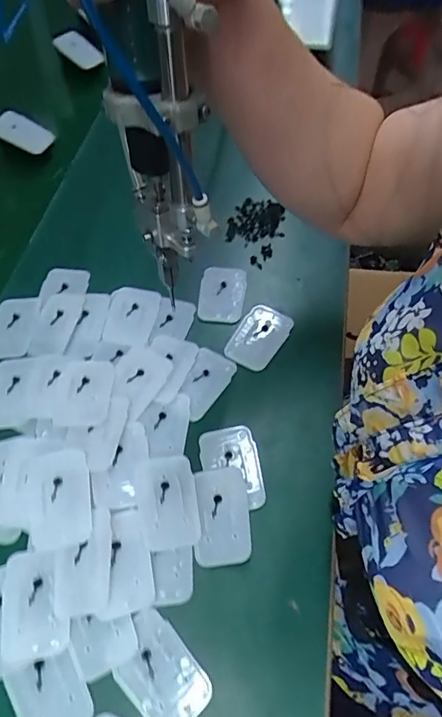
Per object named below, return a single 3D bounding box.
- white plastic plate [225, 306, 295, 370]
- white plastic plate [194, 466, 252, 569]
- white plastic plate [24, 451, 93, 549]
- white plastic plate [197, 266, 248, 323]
[{"bbox_3d":[0.037,-0.020,0.467,0.045,0.007,0.069,27,62,17],"label":"white plastic plate"},{"bbox_3d":[0.000,0.119,0.371,0.040,0.005,0.072,-4,57,-1],"label":"white plastic plate"},{"bbox_3d":[-0.123,0.105,0.364,0.047,0.006,0.068,-11,70,1],"label":"white plastic plate"},{"bbox_3d":[0.002,-0.068,0.496,0.044,0.009,0.067,5,57,4],"label":"white plastic plate"}]

